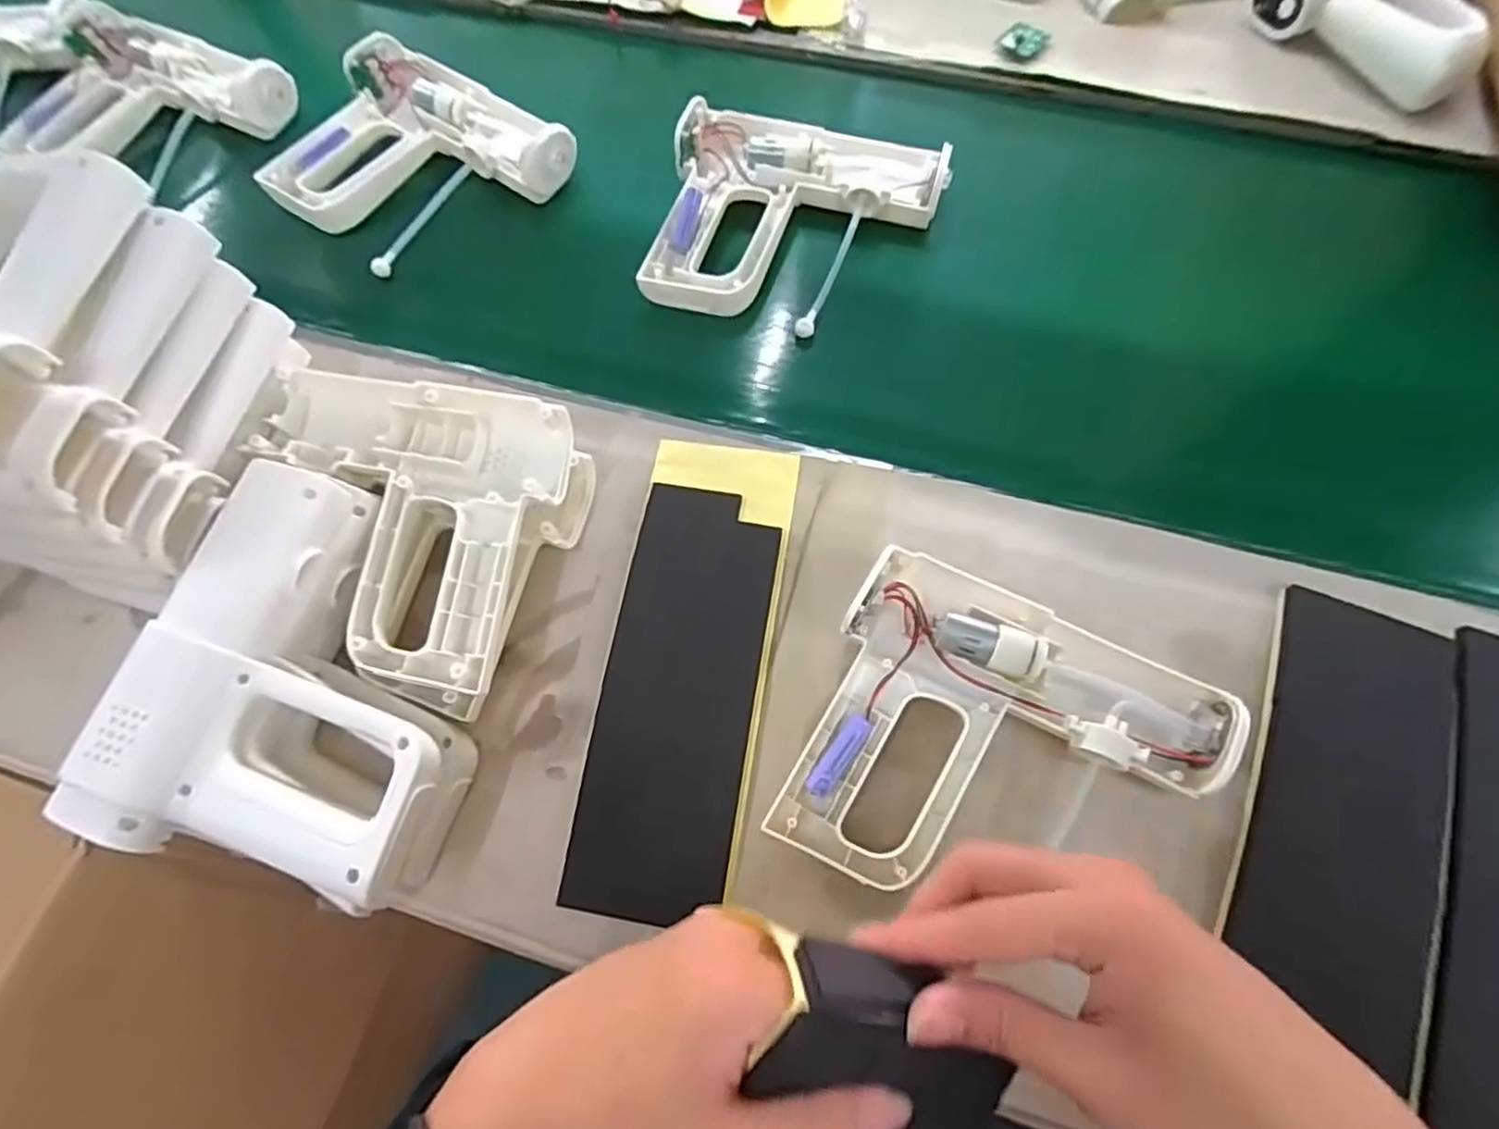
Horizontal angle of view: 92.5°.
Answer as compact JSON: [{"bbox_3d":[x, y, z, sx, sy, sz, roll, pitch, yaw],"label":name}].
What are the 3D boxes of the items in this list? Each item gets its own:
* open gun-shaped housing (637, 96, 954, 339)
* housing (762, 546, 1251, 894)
[{"bbox_3d":[0.036,-0.273,0.553,0.205,0.034,0.179,13,69,8],"label":"open gun-shaped housing"},{"bbox_3d":[0.139,0.105,0.397,0.202,0.048,0.179,22,71,11],"label":"housing"}]

